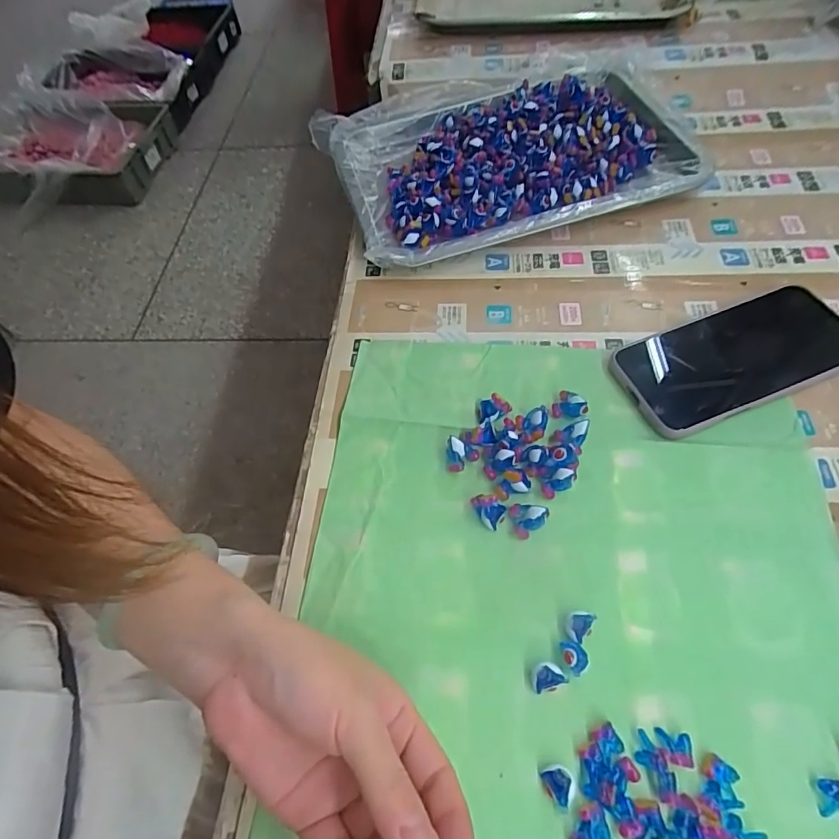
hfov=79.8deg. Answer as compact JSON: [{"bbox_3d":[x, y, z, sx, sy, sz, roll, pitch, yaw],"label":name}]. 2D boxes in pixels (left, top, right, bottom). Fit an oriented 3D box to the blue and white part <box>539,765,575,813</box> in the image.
[{"bbox_3d":[0.066,0.171,0.234,0.013,0.008,0.018,-23,60,-9],"label":"blue and white part"}]

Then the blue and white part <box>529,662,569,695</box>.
[{"bbox_3d":[0.066,0.132,0.257,0.017,0.009,0.013,-17,59,-6],"label":"blue and white part"}]

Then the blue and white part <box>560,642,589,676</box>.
[{"bbox_3d":[0.080,0.123,0.261,0.012,0.009,0.016,-31,61,-14],"label":"blue and white part"}]

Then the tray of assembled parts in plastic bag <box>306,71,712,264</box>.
[{"bbox_3d":[0.082,-0.256,0.476,0.314,0.034,0.236,-17,59,-6],"label":"tray of assembled parts in plastic bag"}]

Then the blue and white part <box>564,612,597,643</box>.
[{"bbox_3d":[0.086,0.111,0.269,0.014,0.006,0.016,18,62,15],"label":"blue and white part"}]

